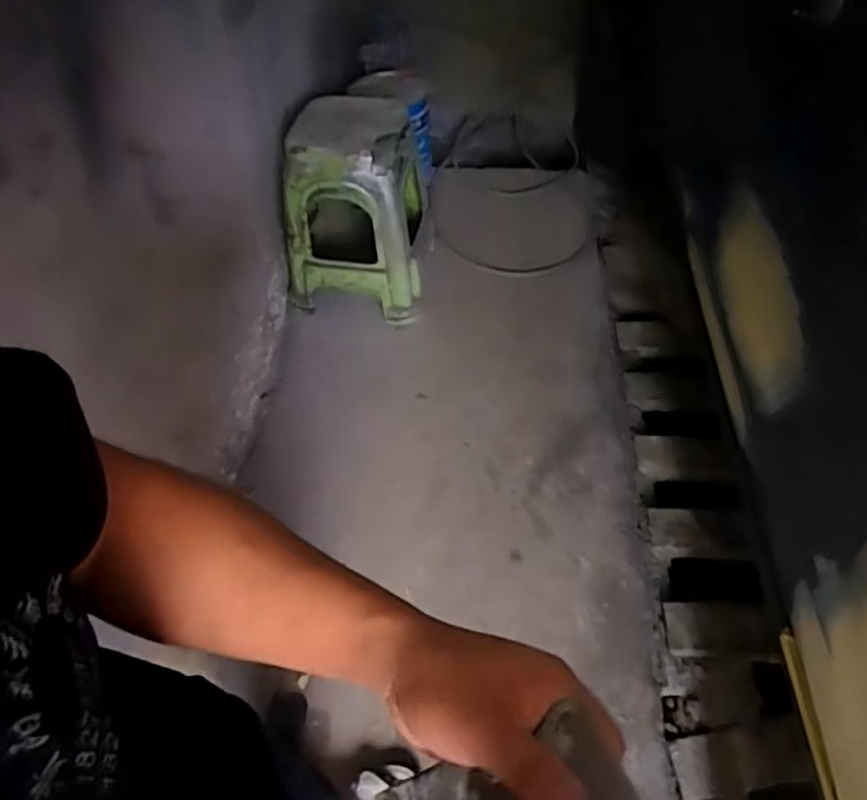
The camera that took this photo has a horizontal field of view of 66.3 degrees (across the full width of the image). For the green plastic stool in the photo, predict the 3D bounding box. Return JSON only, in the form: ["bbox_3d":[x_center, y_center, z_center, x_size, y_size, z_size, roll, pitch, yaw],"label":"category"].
[{"bbox_3d":[-0.207,-0.480,1.686,0.344,0.486,0.285,2,53,5],"label":"green plastic stool"}]

